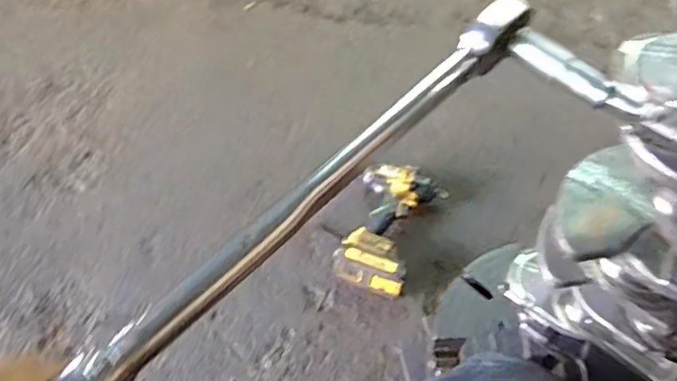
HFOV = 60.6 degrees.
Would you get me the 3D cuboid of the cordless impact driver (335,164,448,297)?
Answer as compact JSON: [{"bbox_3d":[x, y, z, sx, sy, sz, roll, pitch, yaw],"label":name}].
[{"bbox_3d":[0.083,0.058,1.000,0.137,0.077,0.236,20,59,16],"label":"cordless impact driver"}]

